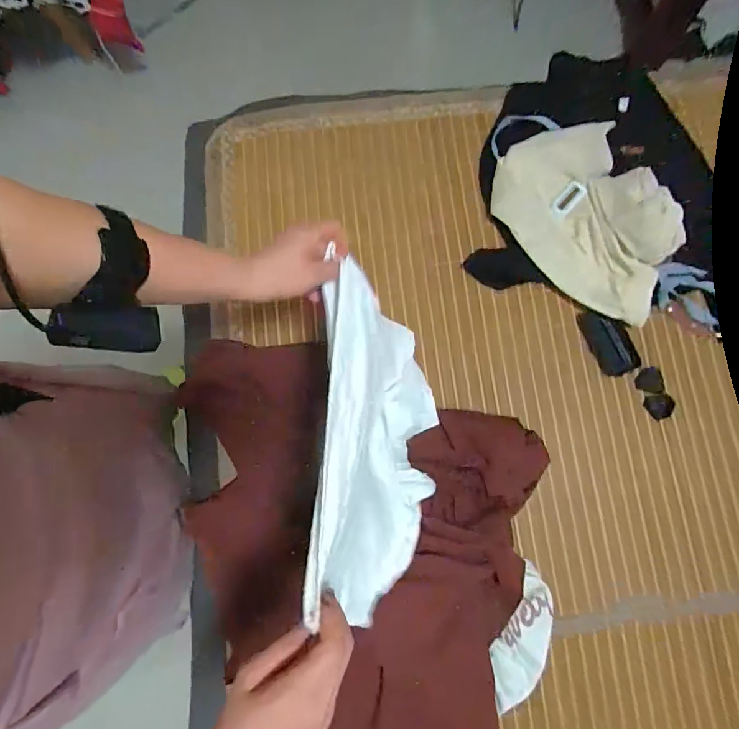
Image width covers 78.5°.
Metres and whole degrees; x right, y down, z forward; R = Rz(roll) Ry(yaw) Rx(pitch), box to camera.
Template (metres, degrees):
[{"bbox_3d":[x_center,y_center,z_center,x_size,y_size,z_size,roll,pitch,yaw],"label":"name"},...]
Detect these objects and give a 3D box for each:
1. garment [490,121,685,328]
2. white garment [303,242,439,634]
[{"bbox_3d":[0.353,-0.236,0.697,0.233,0.068,0.334,-33,80,-6],"label":"garment"},{"bbox_3d":[0.010,0.094,0.510,0.052,0.256,0.342,-3,64,20],"label":"white garment"}]

